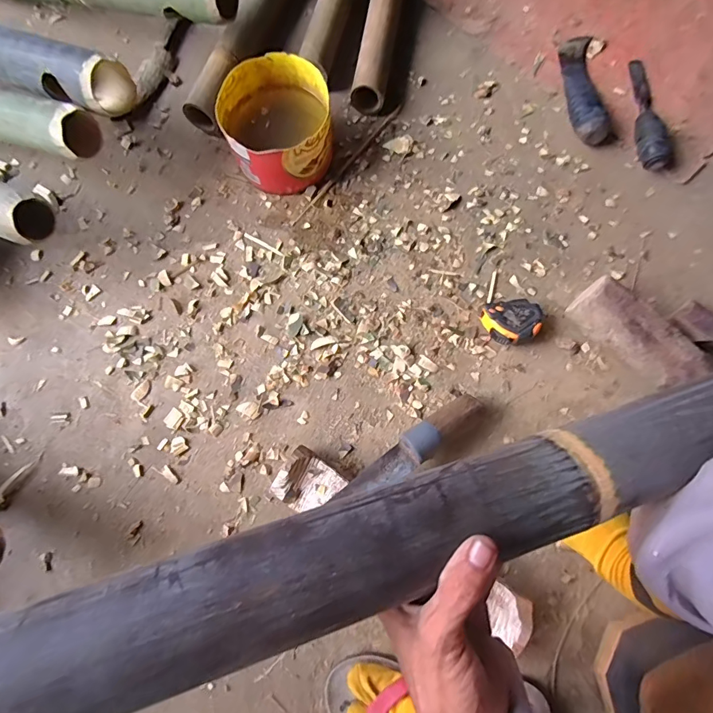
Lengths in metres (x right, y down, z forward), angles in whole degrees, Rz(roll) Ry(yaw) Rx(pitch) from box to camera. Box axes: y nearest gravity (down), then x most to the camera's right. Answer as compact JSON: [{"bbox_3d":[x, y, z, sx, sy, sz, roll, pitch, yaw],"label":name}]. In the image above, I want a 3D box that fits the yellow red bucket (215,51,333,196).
[{"bbox_3d":[-0.112,-0.330,0.625,0.144,0.098,0.154,0,76,1],"label":"yellow red bucket"}]

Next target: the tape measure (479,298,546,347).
[{"bbox_3d":[0.208,-0.049,0.572,0.077,0.037,0.067,-31,78,-6],"label":"tape measure"}]

